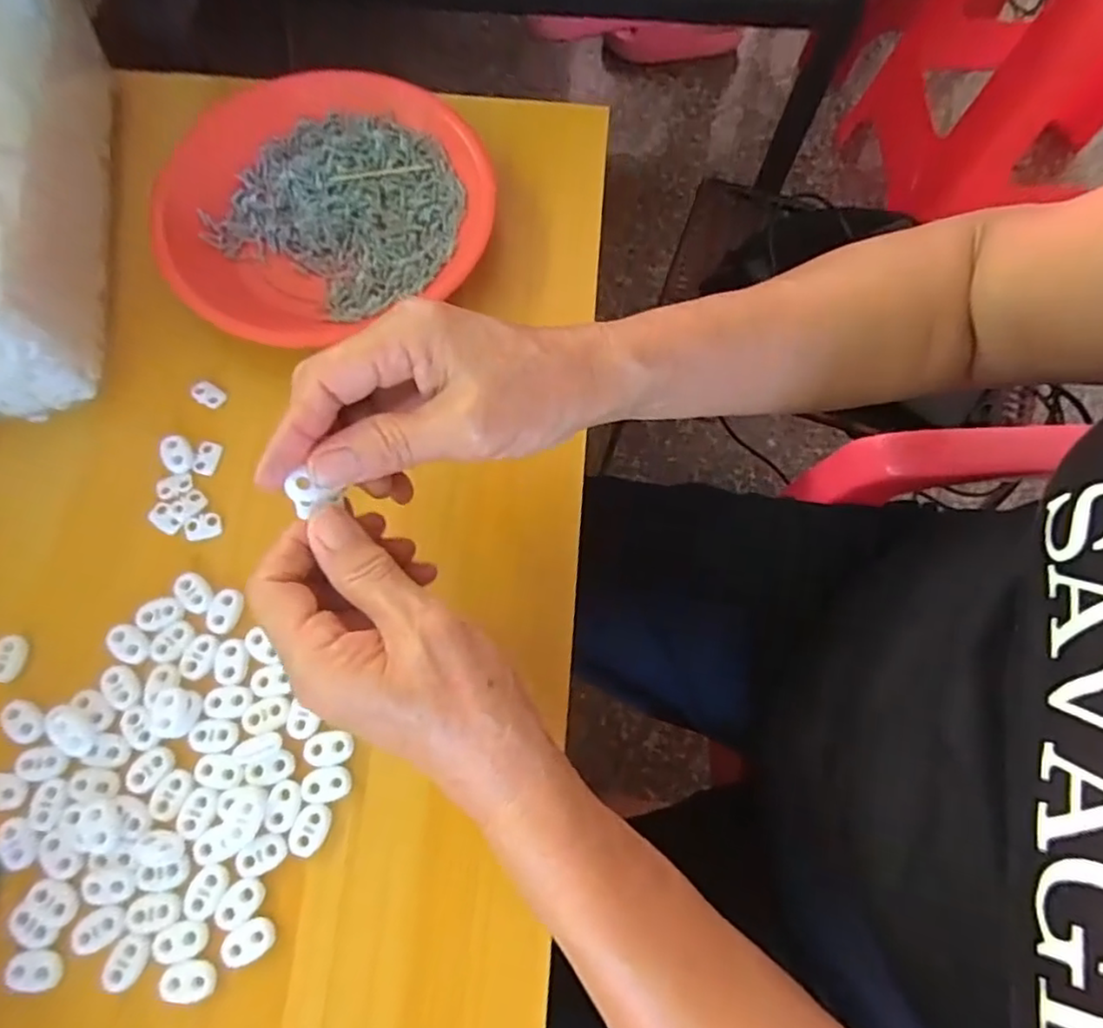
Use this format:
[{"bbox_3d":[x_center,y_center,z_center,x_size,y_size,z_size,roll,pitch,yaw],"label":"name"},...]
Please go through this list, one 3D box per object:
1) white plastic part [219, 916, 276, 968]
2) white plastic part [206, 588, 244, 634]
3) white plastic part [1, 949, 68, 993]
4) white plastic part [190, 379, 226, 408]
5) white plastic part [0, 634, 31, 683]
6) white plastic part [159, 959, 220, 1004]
[{"bbox_3d":[-0.133,0.187,0.283,0.023,0.004,0.015,-33,76,-12],"label":"white plastic part"},{"bbox_3d":[-0.164,0.048,0.328,0.017,0.004,0.022,9,72,0],"label":"white plastic part"},{"bbox_3d":[-0.224,0.197,0.282,0.023,0.004,0.015,2,72,-2],"label":"white plastic part"},{"bbox_3d":[-0.196,-0.068,0.371,0.020,0.004,0.013,35,74,8],"label":"white plastic part"},{"bbox_3d":[-0.268,0.071,0.322,0.017,0.004,0.022,10,72,1],"label":"white plastic part"},{"bbox_3d":[-0.155,0.199,0.277,0.023,0.004,0.015,-1,72,-3],"label":"white plastic part"}]

